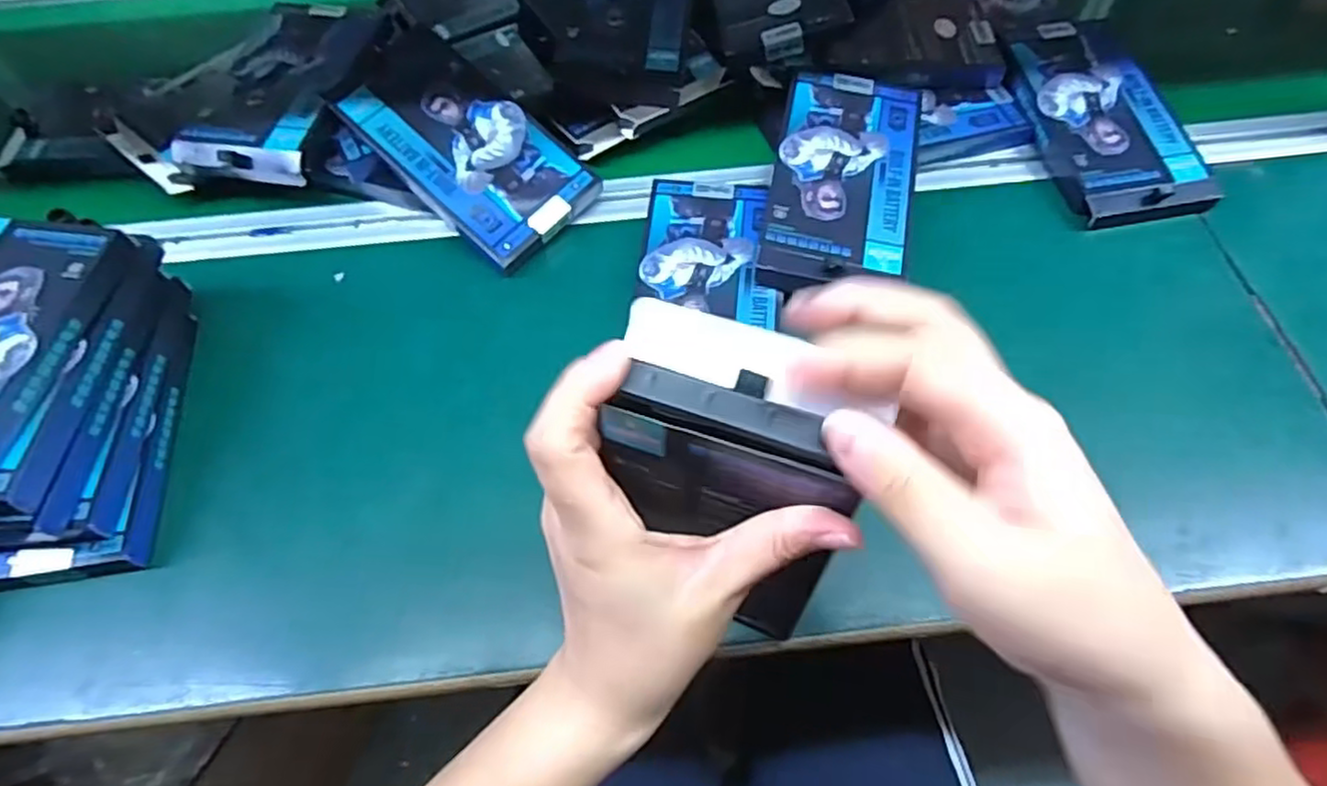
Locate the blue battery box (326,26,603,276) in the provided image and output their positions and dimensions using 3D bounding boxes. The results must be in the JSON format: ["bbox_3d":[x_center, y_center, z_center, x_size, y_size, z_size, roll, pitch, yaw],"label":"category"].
[{"bbox_3d":[-0.136,-0.172,0.481,0.174,0.016,0.102,42,73,5],"label":"blue battery box"}]

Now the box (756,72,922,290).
[{"bbox_3d":[0.120,-0.141,0.464,0.092,0.027,0.180,9,61,7],"label":"box"}]

